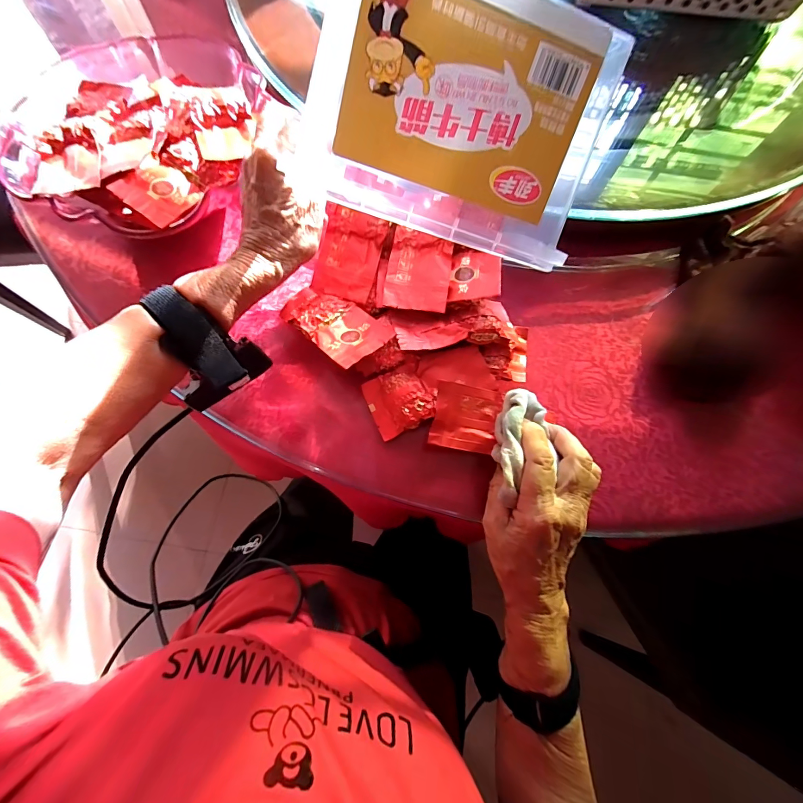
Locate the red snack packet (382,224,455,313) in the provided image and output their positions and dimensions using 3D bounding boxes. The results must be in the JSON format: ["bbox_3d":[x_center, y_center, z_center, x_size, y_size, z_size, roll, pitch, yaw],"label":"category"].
[{"bbox_3d":[0.016,-0.116,0.325,0.055,0.015,0.069,10,74,2],"label":"red snack packet"}]

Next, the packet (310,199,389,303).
[{"bbox_3d":[-0.049,-0.137,0.344,0.055,0.009,0.077,19,102,0],"label":"packet"}]

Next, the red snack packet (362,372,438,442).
[{"bbox_3d":[0.000,-0.001,0.329,0.057,0.019,0.054,-21,75,-7],"label":"red snack packet"}]

